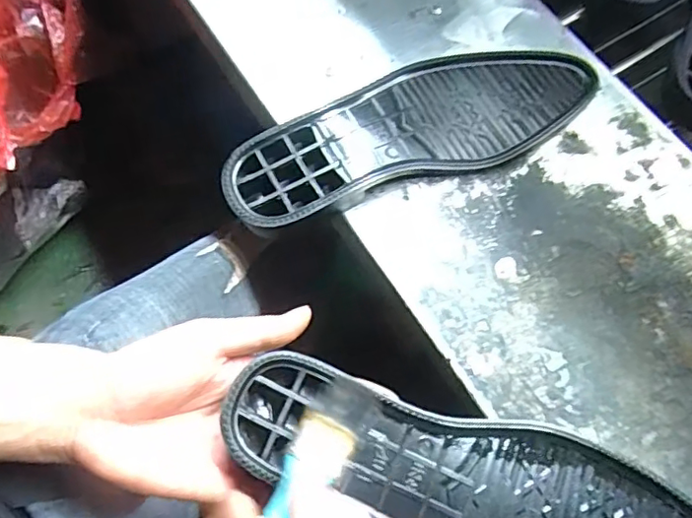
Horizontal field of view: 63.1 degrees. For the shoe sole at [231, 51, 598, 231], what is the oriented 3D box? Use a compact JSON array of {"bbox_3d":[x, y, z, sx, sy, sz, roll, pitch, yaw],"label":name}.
[{"bbox_3d":[0.048,-0.094,0.395,0.270,0.017,0.089,-20,70,-6],"label":"shoe sole"}]

